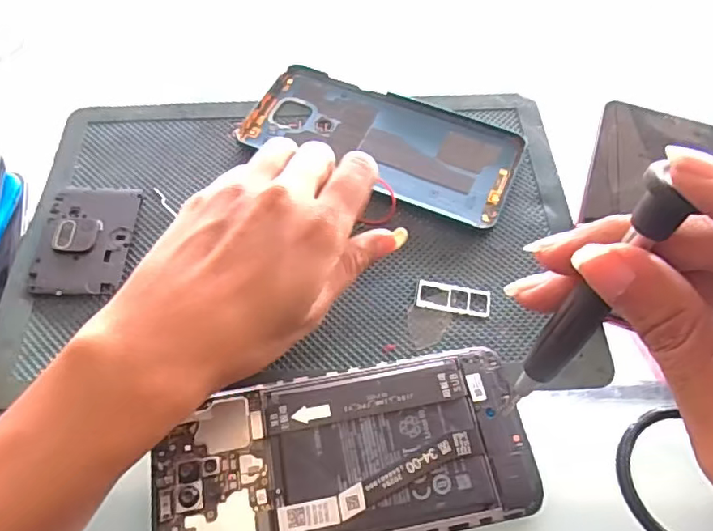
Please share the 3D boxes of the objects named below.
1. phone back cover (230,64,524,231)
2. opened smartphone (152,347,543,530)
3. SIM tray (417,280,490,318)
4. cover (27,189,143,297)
[{"bbox_3d":[0.017,-0.078,0.334,0.157,0.007,0.079,26,63,14],"label":"phone back cover"},{"bbox_3d":[-0.006,0.082,0.238,0.155,0.010,0.074,-9,59,-6],"label":"opened smartphone"},{"bbox_3d":[0.049,0.016,0.281,0.037,0.004,0.015,10,59,6],"label":"SIM tray"},{"bbox_3d":[-0.143,-0.015,0.293,0.044,0.007,0.066,-2,59,-2],"label":"cover"}]

